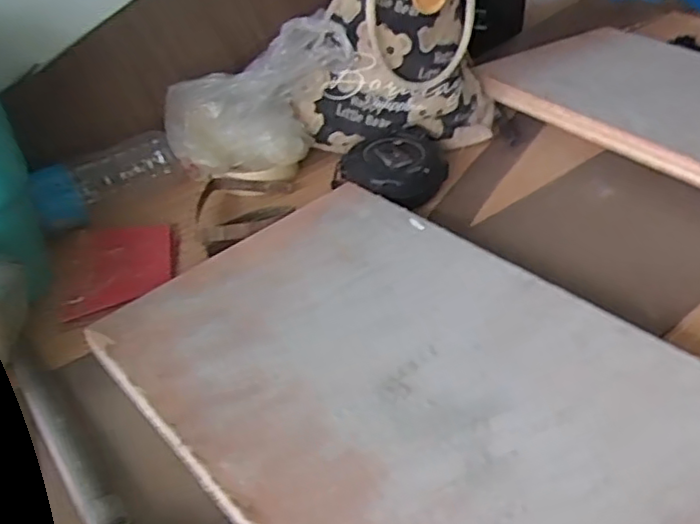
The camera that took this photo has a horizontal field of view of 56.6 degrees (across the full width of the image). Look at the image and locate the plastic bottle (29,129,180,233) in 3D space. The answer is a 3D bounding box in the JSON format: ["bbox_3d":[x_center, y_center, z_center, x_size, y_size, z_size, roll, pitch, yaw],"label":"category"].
[{"bbox_3d":[-0.223,-0.076,0.585,0.046,0.046,0.138,23,47,32],"label":"plastic bottle"}]

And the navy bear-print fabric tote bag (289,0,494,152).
[{"bbox_3d":[0.044,-0.189,0.590,0.170,0.158,0.095,7,41,13],"label":"navy bear-print fabric tote bag"}]

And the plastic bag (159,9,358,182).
[{"bbox_3d":[-0.083,-0.138,0.576,0.163,0.127,0.078,-14,39,-9],"label":"plastic bag"}]

